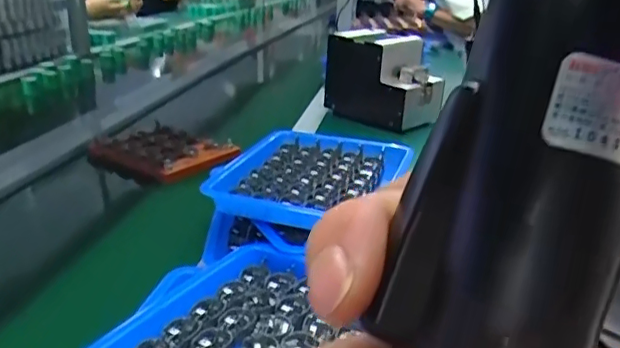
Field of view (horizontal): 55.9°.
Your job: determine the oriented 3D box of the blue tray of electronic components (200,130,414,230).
[{"bbox_3d":[-0.005,-0.003,0.623,0.157,0.028,0.216,12,22,24],"label":"blue tray of electronic components"}]

